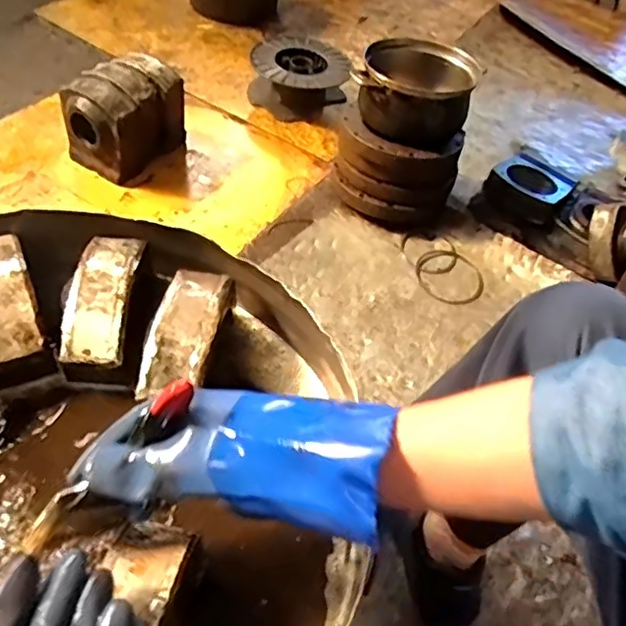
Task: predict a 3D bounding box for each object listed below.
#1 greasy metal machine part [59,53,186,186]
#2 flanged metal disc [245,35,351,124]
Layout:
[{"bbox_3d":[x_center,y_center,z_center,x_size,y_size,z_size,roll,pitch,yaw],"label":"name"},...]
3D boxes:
[{"bbox_3d":[-0.361,-0.386,1.206,0.142,0.147,0.194,38,53,20],"label":"greasy metal machine part"},{"bbox_3d":[-0.033,-0.503,1.349,0.201,0.123,0.179,4,49,-8],"label":"flanged metal disc"}]

